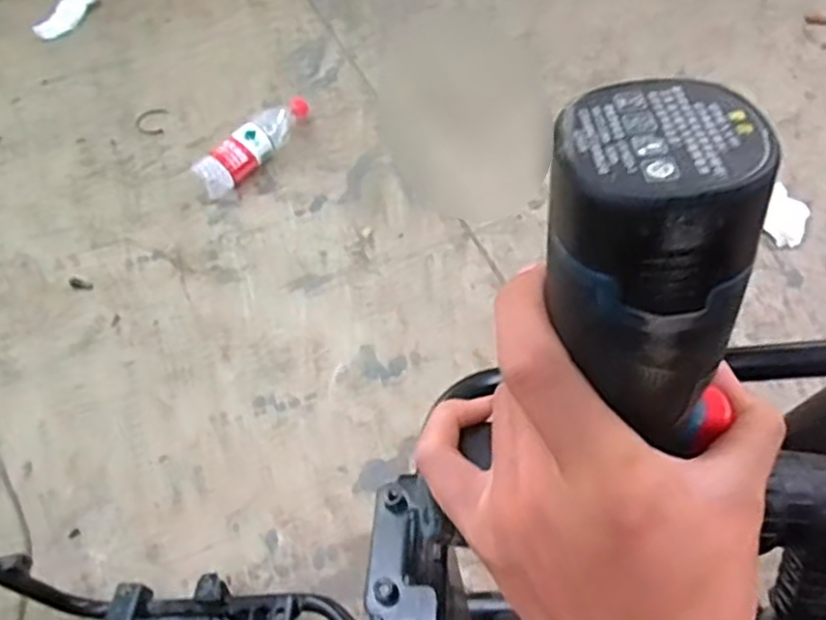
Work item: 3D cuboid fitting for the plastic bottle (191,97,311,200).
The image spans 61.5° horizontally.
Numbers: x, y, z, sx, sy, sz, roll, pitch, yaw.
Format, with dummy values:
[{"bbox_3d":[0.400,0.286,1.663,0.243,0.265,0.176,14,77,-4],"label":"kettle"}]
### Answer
[{"bbox_3d":[-0.246,-0.264,1.093,0.062,0.061,0.224,29,64,21],"label":"plastic bottle"}]

